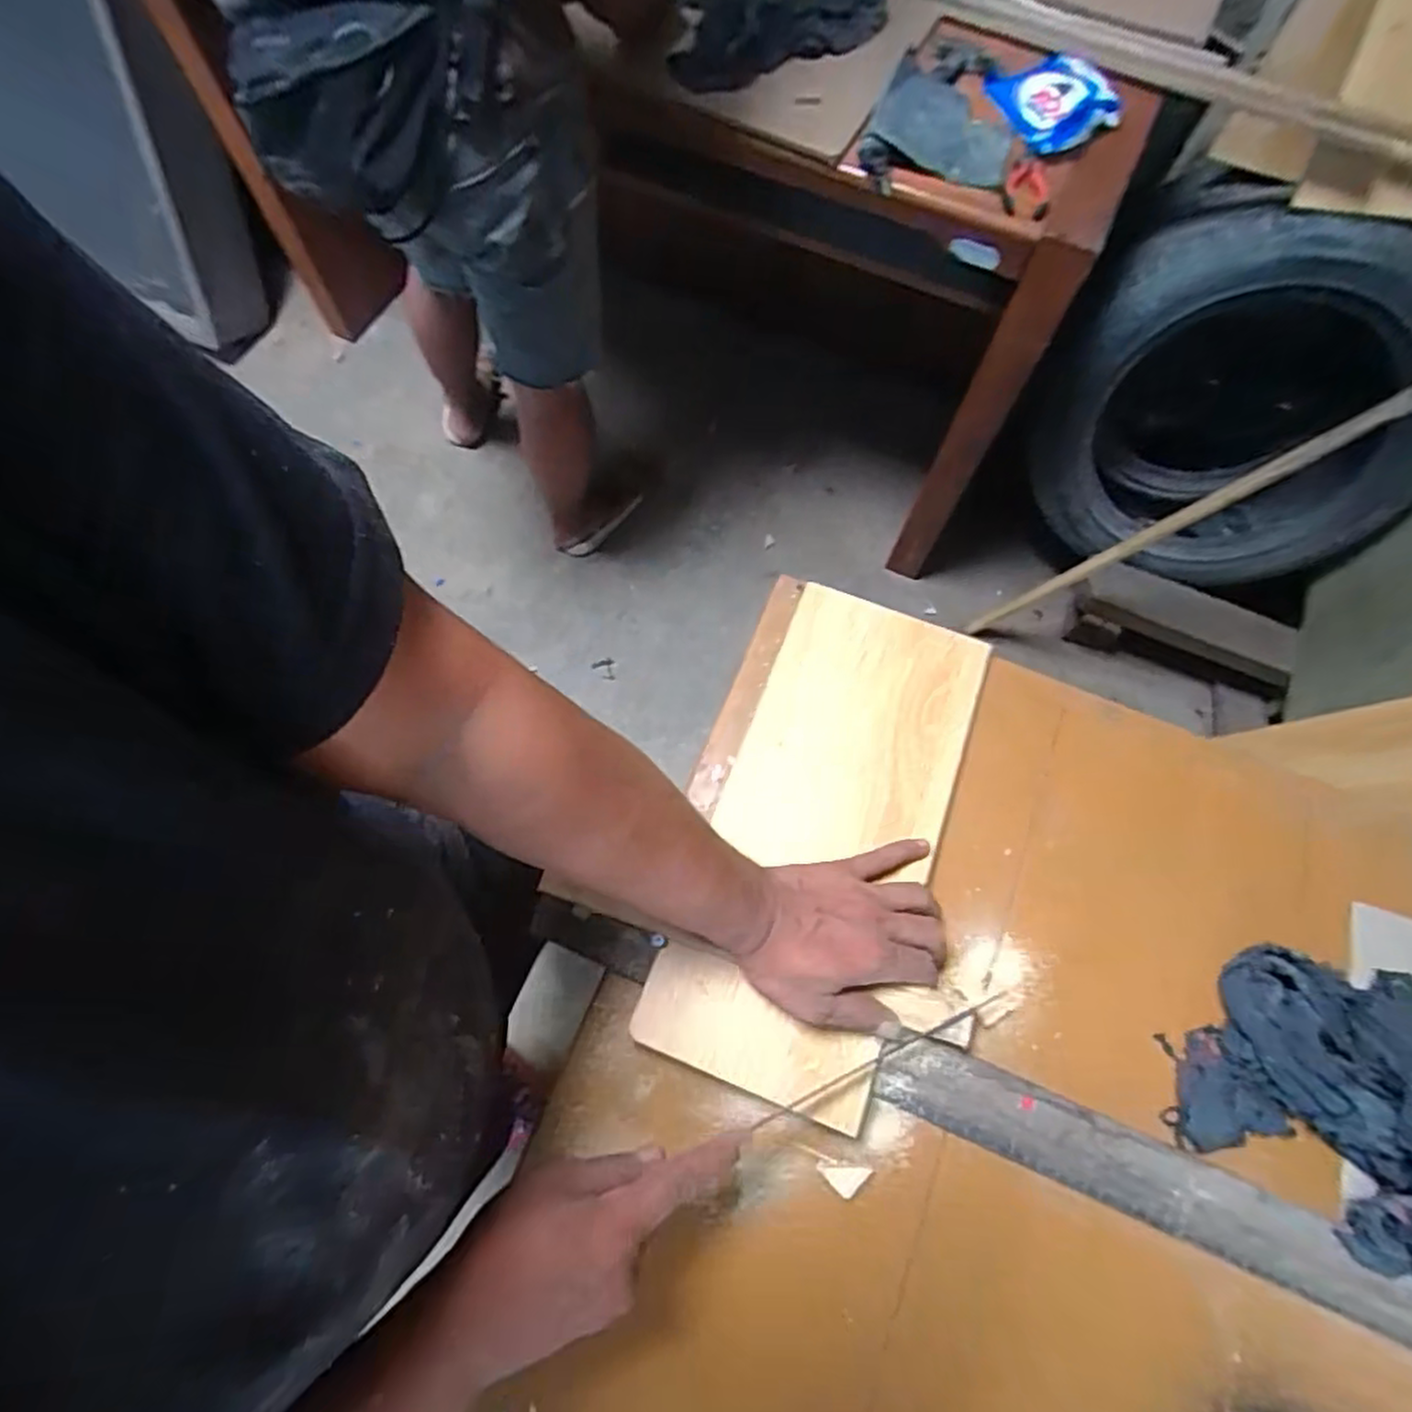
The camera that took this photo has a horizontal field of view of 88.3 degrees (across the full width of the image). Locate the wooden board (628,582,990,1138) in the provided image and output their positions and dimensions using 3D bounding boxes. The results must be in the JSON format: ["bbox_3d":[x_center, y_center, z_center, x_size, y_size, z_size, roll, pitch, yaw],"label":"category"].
[{"bbox_3d":[0.088,0.087,0.532,0.158,0.018,0.364,21,68,8],"label":"wooden board"}]

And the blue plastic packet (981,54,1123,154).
[{"bbox_3d":[0.433,-0.763,0.913,0.137,0.033,0.150,-30,71,-11],"label":"blue plastic packet"}]

